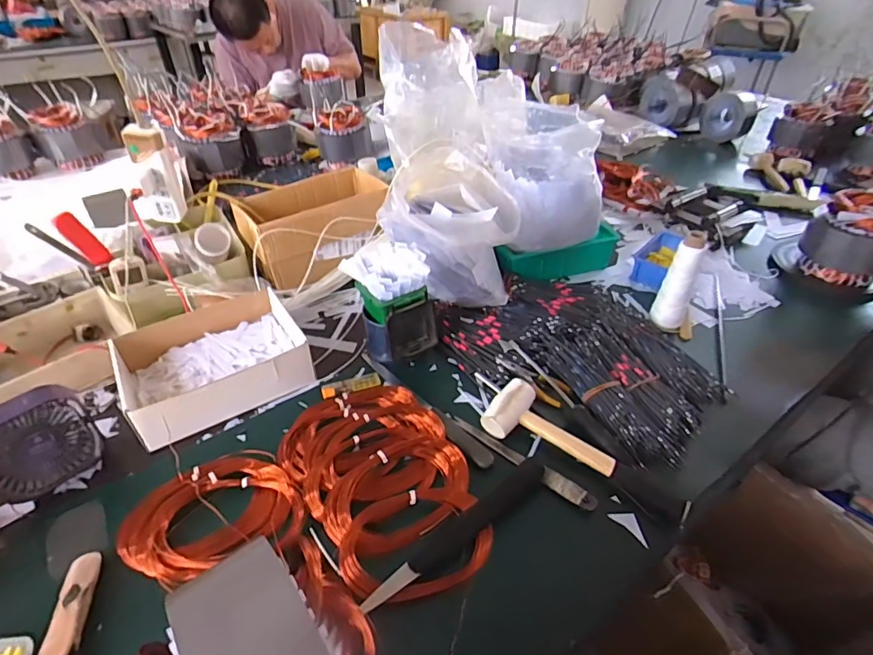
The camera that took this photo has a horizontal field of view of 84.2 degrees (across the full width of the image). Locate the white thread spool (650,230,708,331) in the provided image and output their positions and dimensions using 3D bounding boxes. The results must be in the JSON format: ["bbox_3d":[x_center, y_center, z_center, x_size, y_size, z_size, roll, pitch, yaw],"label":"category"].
[{"bbox_3d":[0.399,-0.073,0.788,0.053,0.166,0.054,22,44,24],"label":"white thread spool"}]

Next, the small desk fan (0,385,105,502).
[{"bbox_3d":[-0.481,0.137,0.577,0.050,0.123,0.115,2,33,38],"label":"small desk fan"}]

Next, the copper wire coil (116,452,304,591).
[{"bbox_3d":[-0.259,0.212,0.557,0.186,0.026,0.130,-18,43,-21],"label":"copper wire coil"}]

